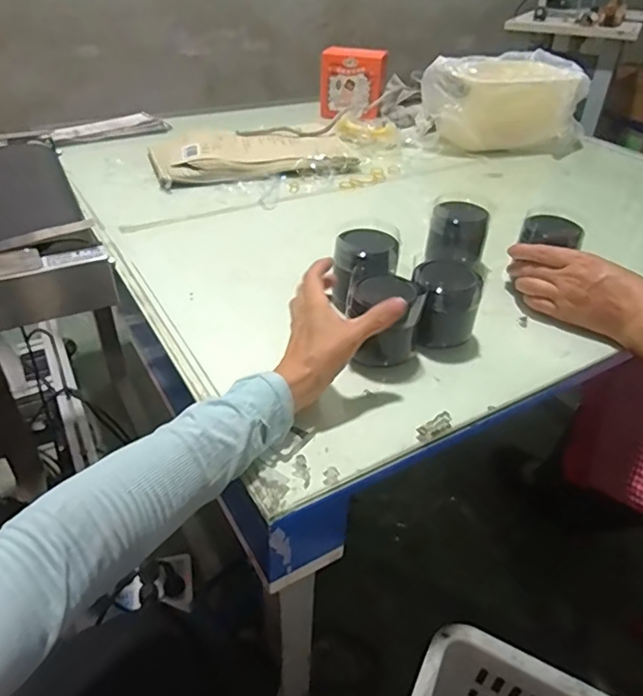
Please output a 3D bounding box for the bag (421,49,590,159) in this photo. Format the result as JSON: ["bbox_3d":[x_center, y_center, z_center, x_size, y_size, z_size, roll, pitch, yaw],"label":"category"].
[{"bbox_3d":[0.344,-0.443,0.999,0.270,0.138,0.194,-18,41,-25],"label":"bag"}]

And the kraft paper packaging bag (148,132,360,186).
[{"bbox_3d":[-0.118,-0.330,0.918,0.320,0.022,0.185,-11,39,-17],"label":"kraft paper packaging bag"}]

